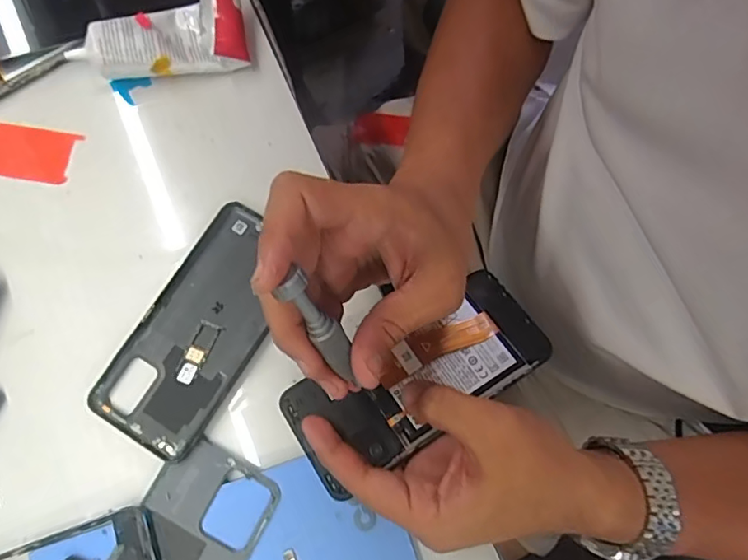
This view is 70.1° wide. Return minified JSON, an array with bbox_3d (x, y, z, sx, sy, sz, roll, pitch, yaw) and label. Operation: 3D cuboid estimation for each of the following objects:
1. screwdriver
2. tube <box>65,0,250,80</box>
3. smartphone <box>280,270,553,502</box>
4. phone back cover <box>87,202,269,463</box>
[{"bbox_3d":[-0.023,0.023,0.254,0.013,0.070,0.012,-33,37,-6],"label":"screwdriver"},{"bbox_3d":[-0.154,-0.178,0.387,0.118,0.033,0.054,-8,77,-1],"label":"tube"},{"bbox_3d":[0.027,0.058,0.325,0.160,0.016,0.067,-29,78,-12],"label":"smartphone"},{"bbox_3d":[-0.114,0.030,0.354,0.075,0.007,0.161,29,79,7],"label":"phone back cover"}]

